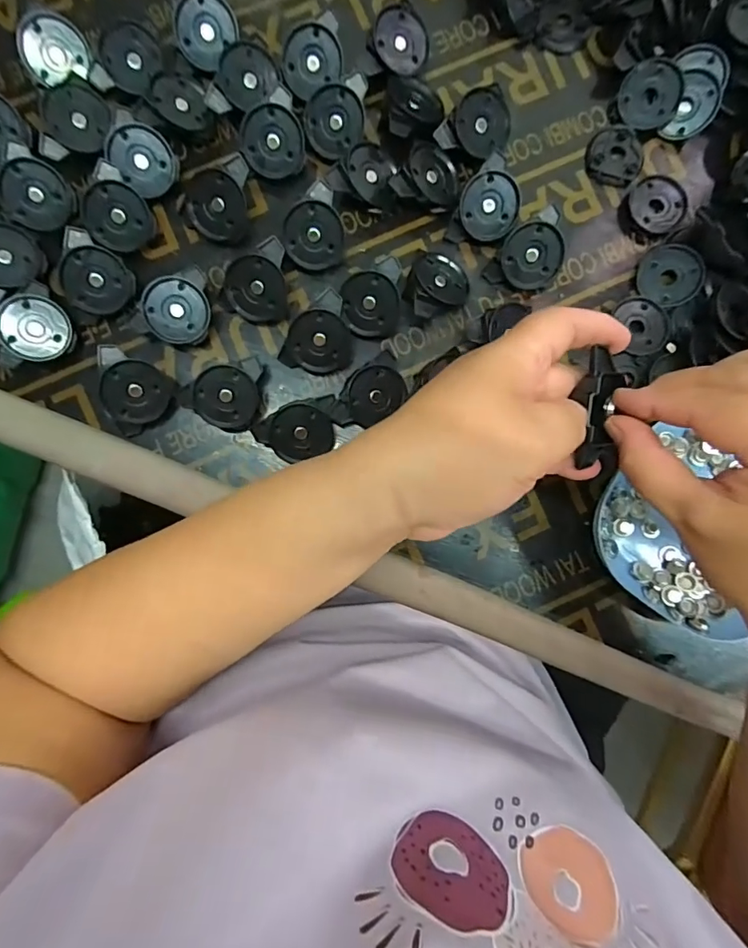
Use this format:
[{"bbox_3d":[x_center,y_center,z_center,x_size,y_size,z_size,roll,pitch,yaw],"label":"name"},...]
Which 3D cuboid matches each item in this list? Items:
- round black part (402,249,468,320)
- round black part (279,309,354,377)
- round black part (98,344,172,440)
[{"bbox_3d":[0.040,-0.133,0.334,0.052,0.021,0.042,-31,95,-21],"label":"round black part"},{"bbox_3d":[-0.040,-0.091,0.335,0.046,0.026,0.038,13,88,-1],"label":"round black part"},{"bbox_3d":[-0.166,-0.053,0.329,0.045,0.012,0.056,11,106,-24],"label":"round black part"}]

